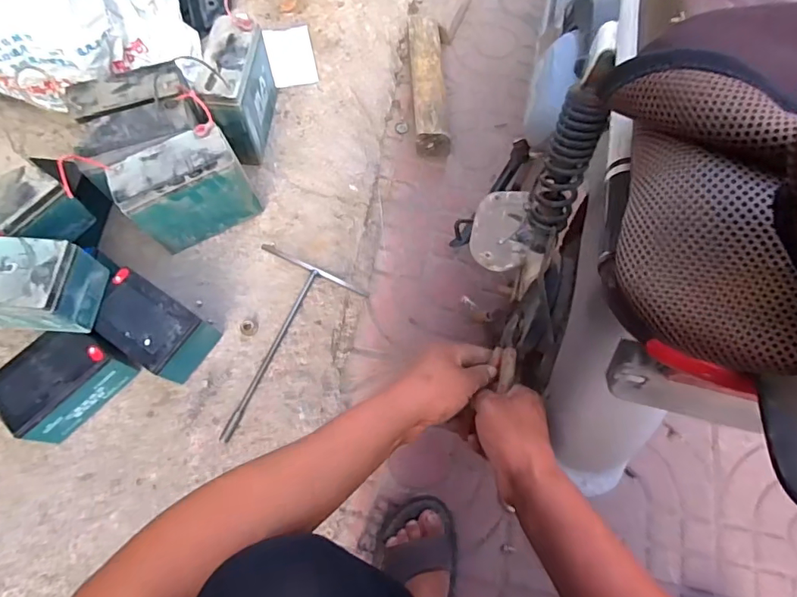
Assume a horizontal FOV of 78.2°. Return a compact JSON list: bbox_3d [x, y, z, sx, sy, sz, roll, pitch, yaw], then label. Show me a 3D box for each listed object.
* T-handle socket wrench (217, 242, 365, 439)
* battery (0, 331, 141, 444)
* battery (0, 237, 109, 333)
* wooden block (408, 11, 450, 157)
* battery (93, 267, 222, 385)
[{"bbox_3d":[-0.201,0.073,0.767,0.175,0.013,0.302,21,70,12],"label":"T-handle socket wrench"},{"bbox_3d":[-0.479,0.114,0.707,0.099,0.101,0.157,39,75,18],"label":"battery"},{"bbox_3d":[-0.496,-0.014,0.656,0.149,0.102,0.104,0,67,4],"label":"battery"},{"bbox_3d":[0.060,-0.438,0.993,0.069,0.075,0.341,-3,67,3],"label":"wooden block"},{"bbox_3d":[-0.368,0.048,0.740,0.149,0.106,0.105,29,72,15],"label":"battery"}]

